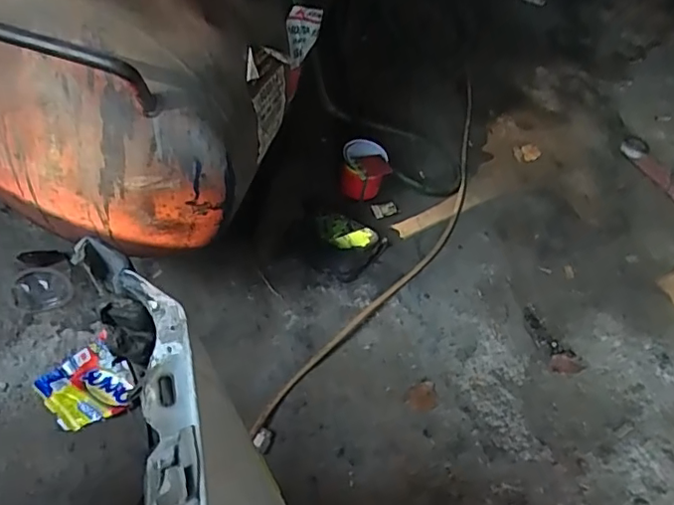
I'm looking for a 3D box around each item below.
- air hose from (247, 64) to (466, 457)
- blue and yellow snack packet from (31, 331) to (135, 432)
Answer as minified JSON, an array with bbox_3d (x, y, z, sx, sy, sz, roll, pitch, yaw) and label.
[{"bbox_3d":[0.128,-0.037,0.904,0.106,0.029,0.840,24,51,14],"label":"air hose"},{"bbox_3d":[-0.302,0.162,0.679,0.095,0.022,0.103,-32,60,-29],"label":"blue and yellow snack packet"}]

